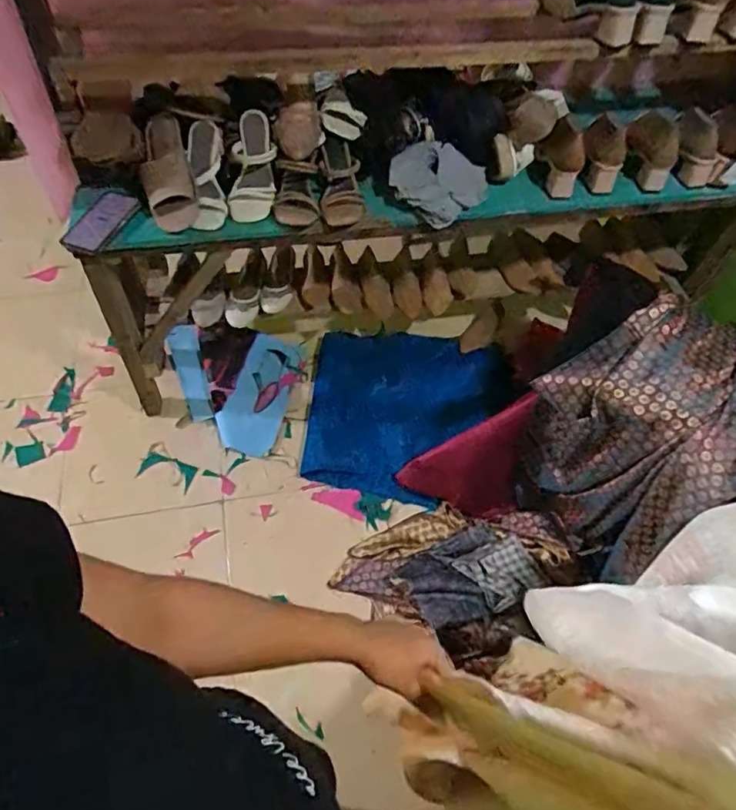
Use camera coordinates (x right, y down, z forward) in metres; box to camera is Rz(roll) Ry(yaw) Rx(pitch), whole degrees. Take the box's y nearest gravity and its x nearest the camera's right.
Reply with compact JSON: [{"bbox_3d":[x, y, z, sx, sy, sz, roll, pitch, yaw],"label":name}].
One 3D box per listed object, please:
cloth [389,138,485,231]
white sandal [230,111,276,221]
[{"bbox_3d":[0.145,-0.453,1.118,0.199,0.072,0.179,11,56,3],"label":"cloth"},{"bbox_3d":[-0.225,-0.469,1.080,0.097,0.066,0.220,5,98,-1],"label":"white sandal"}]

